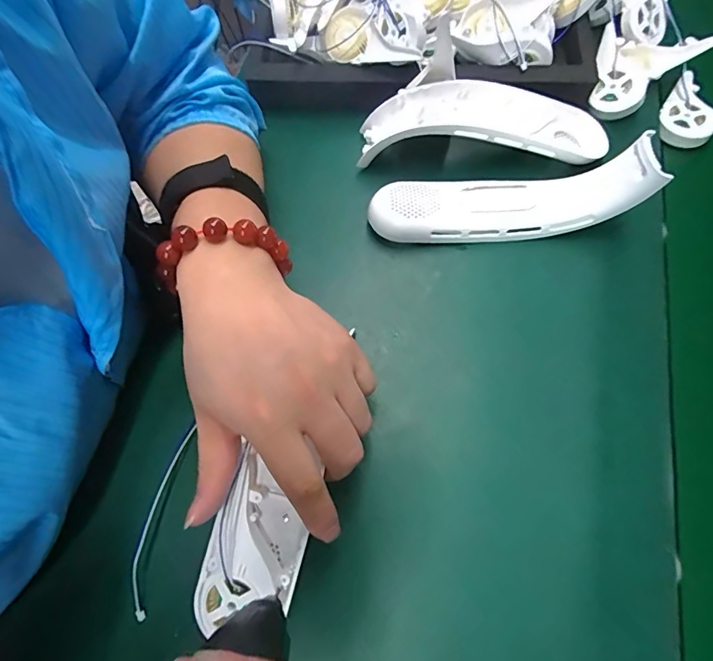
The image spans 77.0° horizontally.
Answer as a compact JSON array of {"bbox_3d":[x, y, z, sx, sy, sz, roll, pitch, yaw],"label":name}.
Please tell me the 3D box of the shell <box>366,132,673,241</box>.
[{"bbox_3d":[0.105,-0.099,0.334,0.190,0.066,0.048,-2,65,2],"label":"shell"}]

